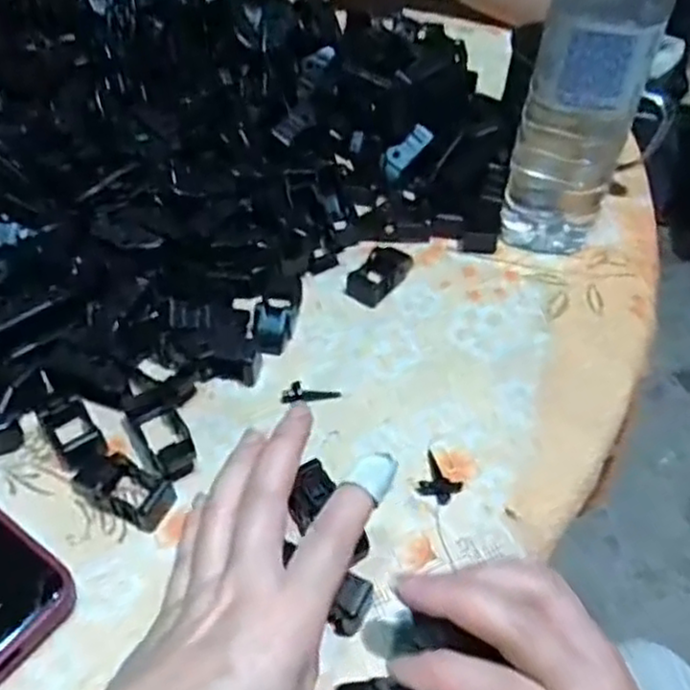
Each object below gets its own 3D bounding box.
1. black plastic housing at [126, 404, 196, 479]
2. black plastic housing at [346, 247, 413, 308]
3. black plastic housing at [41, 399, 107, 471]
[{"bbox_3d":[-0.093,0.047,0.360,0.026,0.011,0.046,-22,53,-19],"label":"black plastic housing"},{"bbox_3d":[0.023,-0.045,0.442,0.025,0.012,0.048,28,54,21],"label":"black plastic housing"},{"bbox_3d":[-0.136,0.045,0.359,0.022,0.011,0.033,-27,56,-22],"label":"black plastic housing"}]

